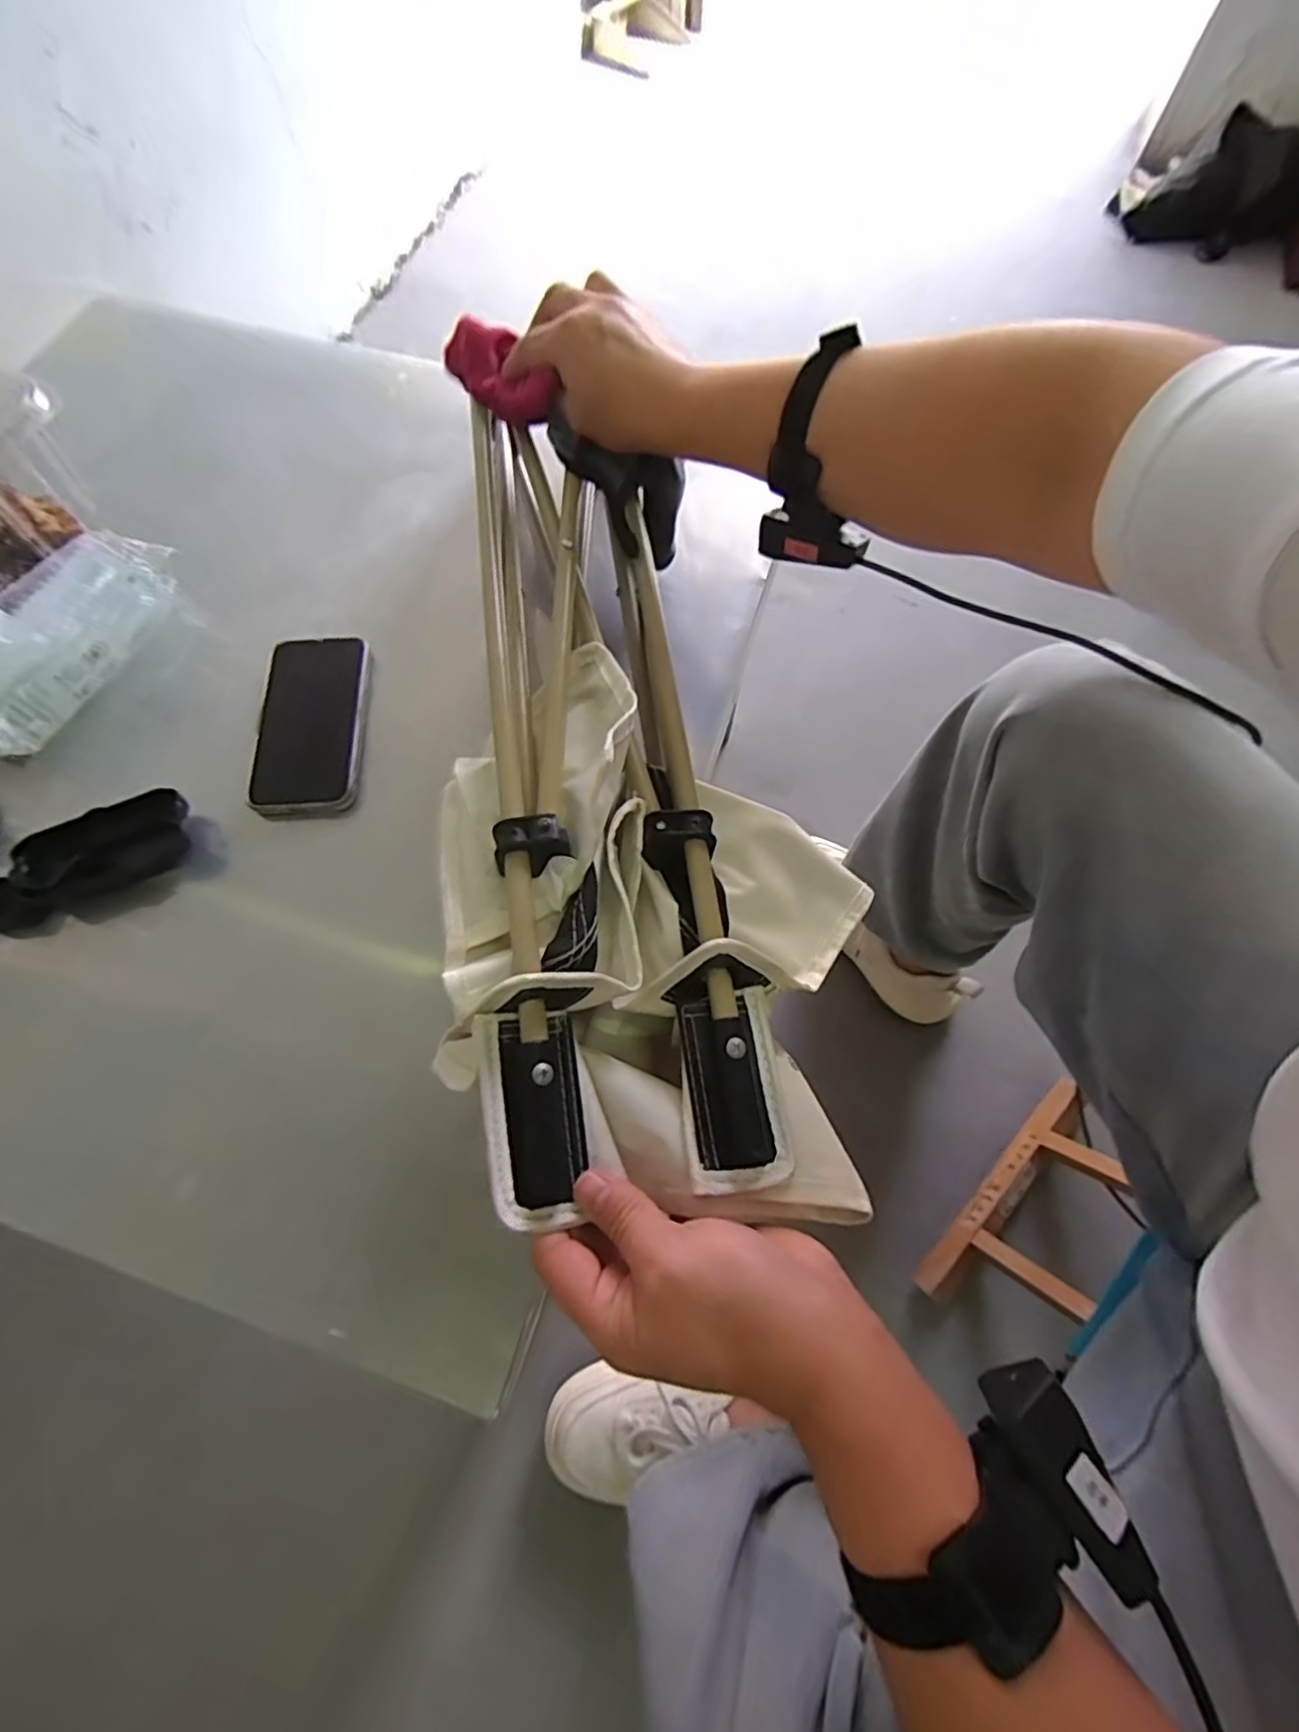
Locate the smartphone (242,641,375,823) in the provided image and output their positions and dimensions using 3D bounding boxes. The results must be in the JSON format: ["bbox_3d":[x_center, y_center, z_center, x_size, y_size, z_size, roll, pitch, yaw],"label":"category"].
[{"bbox_3d":[-0.253,-0.108,0.504,0.075,0.011,0.148,-3,68,-3],"label":"smartphone"}]

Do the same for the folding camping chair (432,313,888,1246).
[{"bbox_3d":[-0.018,-0.094,0.433,0.234,0.098,0.582,-9,69,-6],"label":"folding camping chair"}]

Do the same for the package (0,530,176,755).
[{"bbox_3d":[-0.437,-0.163,0.487,0.069,0.062,0.201,16,68,4],"label":"package"}]

